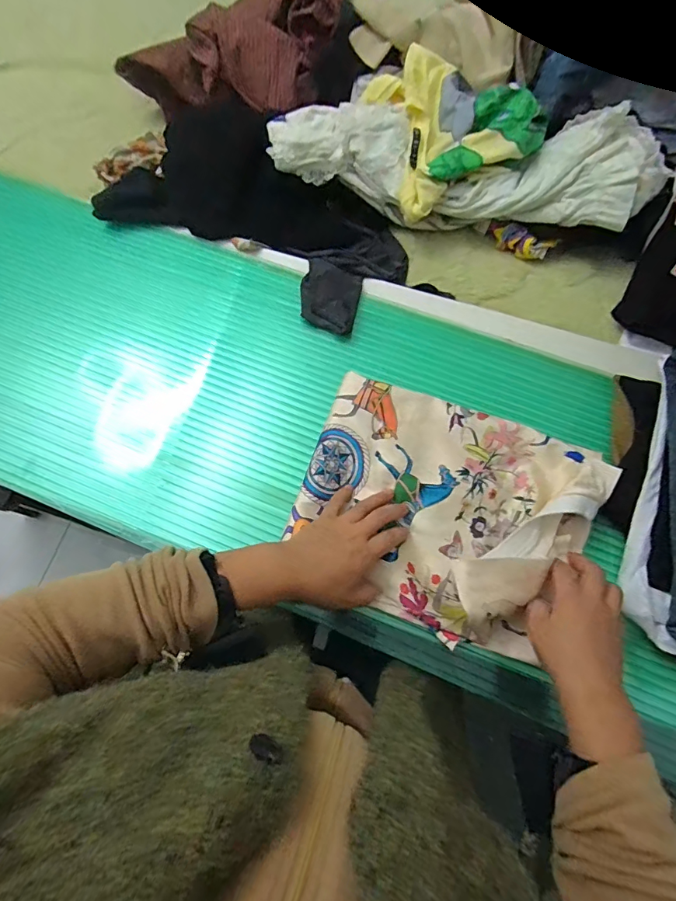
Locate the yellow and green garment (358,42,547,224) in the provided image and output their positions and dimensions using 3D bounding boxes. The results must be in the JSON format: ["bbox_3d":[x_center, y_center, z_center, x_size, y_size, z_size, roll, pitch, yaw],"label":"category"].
[{"bbox_3d":[0.160,-0.494,0.657,0.225,0.093,0.242,-22,72,-8],"label":"yellow and green garment"}]

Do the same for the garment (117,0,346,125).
[{"bbox_3d":[-0.165,-0.658,0.730,0.378,0.124,0.190,-9,70,12],"label":"garment"}]

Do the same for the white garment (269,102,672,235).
[{"bbox_3d":[0.168,-0.408,0.646,0.525,0.119,0.162,12,71,4],"label":"white garment"}]

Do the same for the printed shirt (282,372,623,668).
[{"bbox_3d":[0.113,0.058,0.478,0.302,0.049,0.241,21,72,7],"label":"printed shirt"}]

